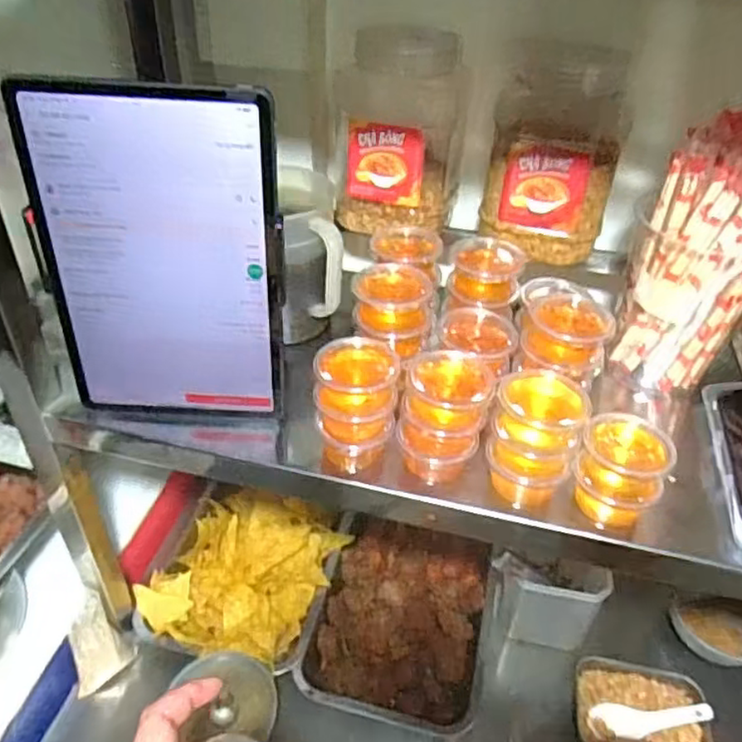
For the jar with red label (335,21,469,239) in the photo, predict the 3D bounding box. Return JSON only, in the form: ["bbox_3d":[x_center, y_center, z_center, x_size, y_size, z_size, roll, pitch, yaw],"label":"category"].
[{"bbox_3d":[0.025,-0.233,0.614,0.105,0.158,0.127,-1,40,-3],"label":"jar with red label"}]

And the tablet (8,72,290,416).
[{"bbox_3d":[-0.147,-0.071,0.463,0.164,0.249,0.012,3,34,-2],"label":"tablet"}]

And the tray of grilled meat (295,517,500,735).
[{"bbox_3d":[0.040,0.293,0.789,0.201,0.058,0.256,11,41,11],"label":"tray of grilled meat"}]

